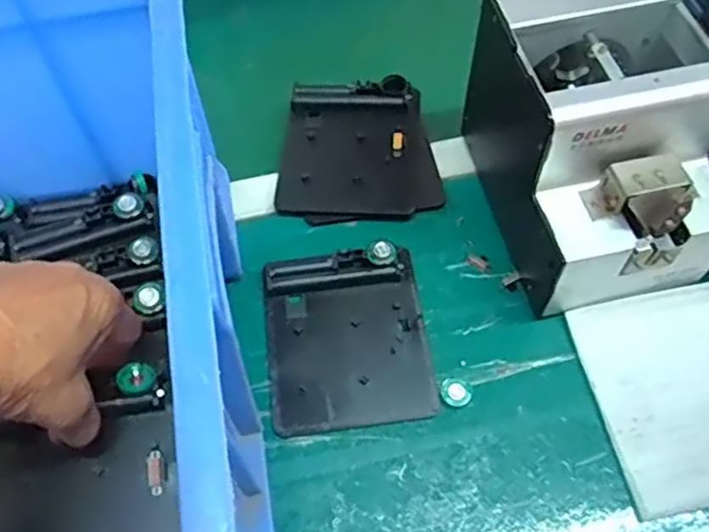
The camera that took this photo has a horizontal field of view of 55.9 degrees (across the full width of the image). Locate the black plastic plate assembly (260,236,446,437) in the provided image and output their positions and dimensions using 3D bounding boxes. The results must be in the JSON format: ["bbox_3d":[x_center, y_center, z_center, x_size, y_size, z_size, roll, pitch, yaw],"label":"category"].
[{"bbox_3d":[-0.005,0.048,0.468,0.111,0.023,0.127,-7,59,-3],"label":"black plastic plate assembly"}]

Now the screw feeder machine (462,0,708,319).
[{"bbox_3d":[0.175,-0.083,0.464,0.137,0.143,0.174,-12,59,-6],"label":"screw feeder machine"}]

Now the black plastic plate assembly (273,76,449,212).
[{"bbox_3d":[0.004,-0.100,0.548,0.128,0.024,0.121,-2,59,0],"label":"black plastic plate assembly"}]

